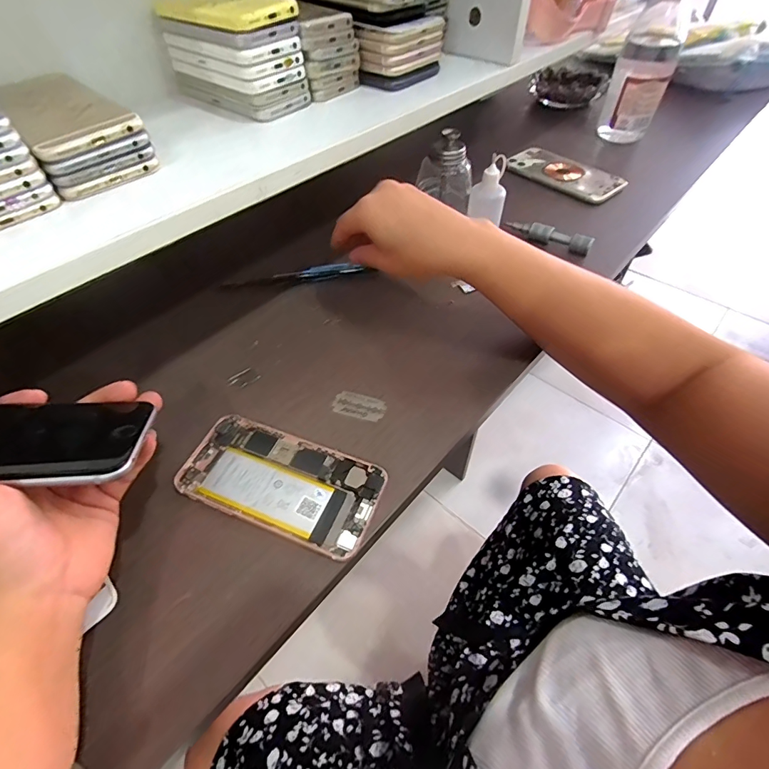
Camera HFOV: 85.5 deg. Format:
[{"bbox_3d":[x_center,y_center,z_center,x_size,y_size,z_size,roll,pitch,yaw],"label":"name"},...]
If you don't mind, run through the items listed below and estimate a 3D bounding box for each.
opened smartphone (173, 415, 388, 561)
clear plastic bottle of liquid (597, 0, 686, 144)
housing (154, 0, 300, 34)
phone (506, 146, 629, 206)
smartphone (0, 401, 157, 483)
[{"bbox_3d":[-0.072,0.066,0.287,0.136,0.005,0.065,18,53,14],"label":"opened smartphone"},{"bbox_3d":[0.361,-0.438,0.580,0.073,0.160,0.087,22,56,16],"label":"clear plastic bottle of liquid"},{"bbox_3d":[-0.126,-0.292,0.322,0.116,0.013,0.052,32,59,22],"label":"housing"},{"bbox_3d":[0.236,-0.280,0.551,0.074,0.014,0.151,-37,61,-25],"label":"phone"},{"bbox_3d":[-0.195,0.028,0.209,0.133,0.009,0.065,-3,35,-14],"label":"smartphone"}]

